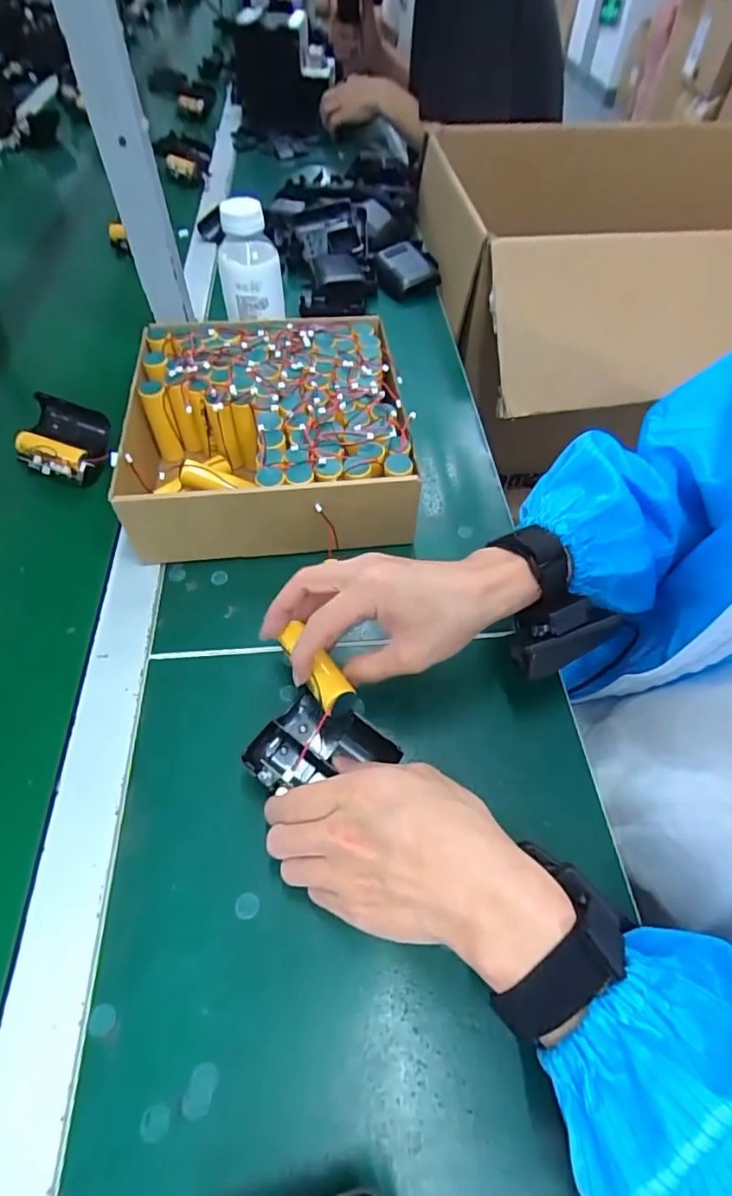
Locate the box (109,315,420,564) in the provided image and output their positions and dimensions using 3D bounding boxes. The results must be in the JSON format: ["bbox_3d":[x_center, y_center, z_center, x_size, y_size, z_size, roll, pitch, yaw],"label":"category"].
[{"bbox_3d":[-0.090,-0.149,0.482,0.231,0.084,0.230,-4,54,-5],"label":"box"}]

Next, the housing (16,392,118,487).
[{"bbox_3d":[-0.276,-0.144,0.495,0.090,0.047,0.059,20,56,12],"label":"housing"}]

